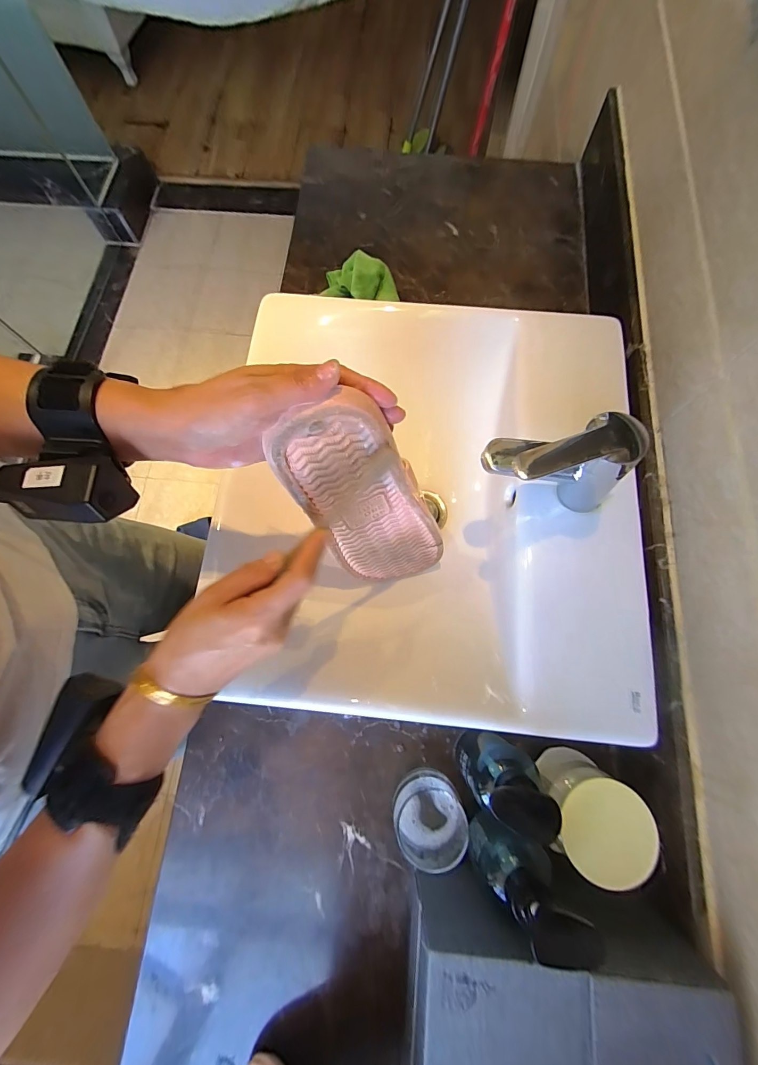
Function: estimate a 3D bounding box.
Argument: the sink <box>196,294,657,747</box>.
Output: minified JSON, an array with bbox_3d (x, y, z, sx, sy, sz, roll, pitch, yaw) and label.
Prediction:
[{"bbox_3d":[0.075,-0.034,0.463,0.383,0.135,0.458,6,74,3],"label":"sink"}]

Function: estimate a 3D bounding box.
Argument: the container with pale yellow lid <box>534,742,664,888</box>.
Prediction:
[{"bbox_3d":[0.203,0.273,0.382,0.084,0.084,0.084,0,74,1],"label":"container with pale yellow lid"}]

